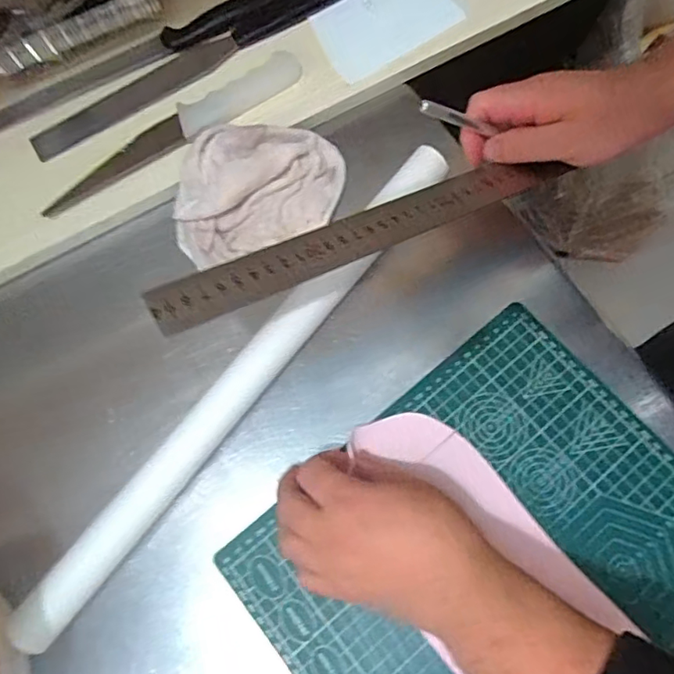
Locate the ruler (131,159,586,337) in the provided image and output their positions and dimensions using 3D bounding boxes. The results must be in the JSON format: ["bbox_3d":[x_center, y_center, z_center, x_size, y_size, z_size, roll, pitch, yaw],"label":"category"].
[{"bbox_3d":[0.020,-0.066,0.334,0.275,0.006,0.039,-25,53,-22],"label":"ruler"}]

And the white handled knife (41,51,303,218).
[{"bbox_3d":[-0.139,-0.178,0.465,0.245,0.011,0.034,-34,75,-8],"label":"white handled knife"}]

